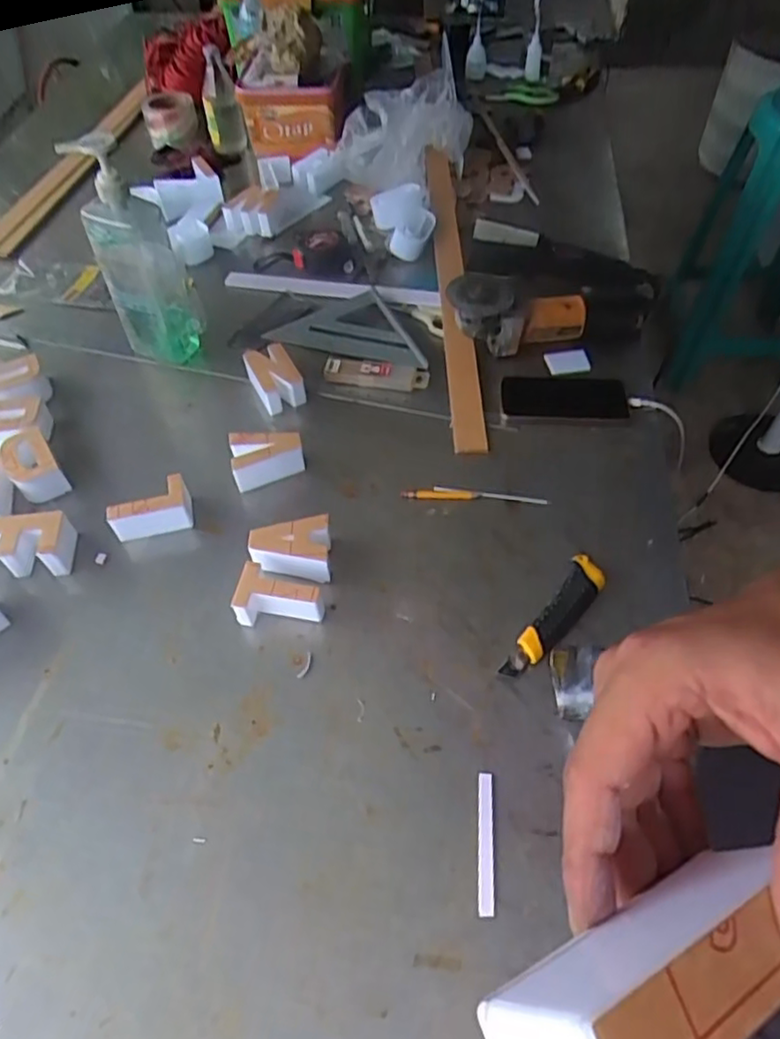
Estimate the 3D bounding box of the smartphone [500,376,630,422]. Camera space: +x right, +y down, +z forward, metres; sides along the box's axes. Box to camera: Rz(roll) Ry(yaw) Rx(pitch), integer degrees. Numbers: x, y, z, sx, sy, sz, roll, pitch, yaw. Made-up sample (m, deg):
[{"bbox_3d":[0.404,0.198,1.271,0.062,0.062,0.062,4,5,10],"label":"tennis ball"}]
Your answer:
[{"bbox_3d":[0.223,-0.161,0.853,0.156,0.012,0.084,1,53,5],"label":"smartphone"}]

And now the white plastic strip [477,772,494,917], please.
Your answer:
[{"bbox_3d":[0.080,0.266,0.551,0.012,0.004,0.108,2,53,5],"label":"white plastic strip"}]

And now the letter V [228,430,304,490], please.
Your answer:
[{"bbox_3d":[-0.146,-0.073,0.798,0.085,0.044,0.061,-10,54,-5],"label":"letter V"}]

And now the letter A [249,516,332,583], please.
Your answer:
[{"bbox_3d":[-0.104,0.030,0.717,0.086,0.050,0.061,3,54,4],"label":"letter A"}]

